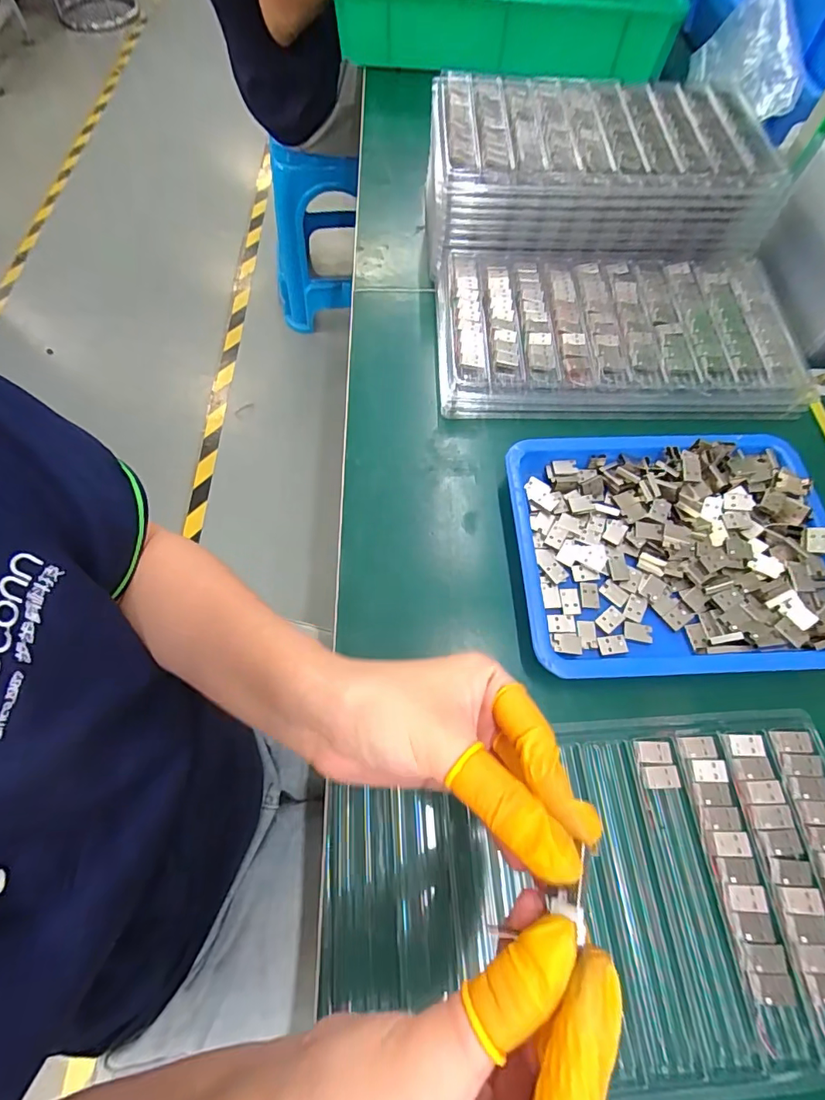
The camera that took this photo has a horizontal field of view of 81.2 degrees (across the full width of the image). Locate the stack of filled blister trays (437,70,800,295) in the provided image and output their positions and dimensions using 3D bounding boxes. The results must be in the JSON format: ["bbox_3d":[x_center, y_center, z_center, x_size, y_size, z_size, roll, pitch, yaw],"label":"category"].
[{"bbox_3d":[0.164,-0.357,0.449,0.296,0.077,0.164,-2,65,0],"label":"stack of filled blister trays"}]

